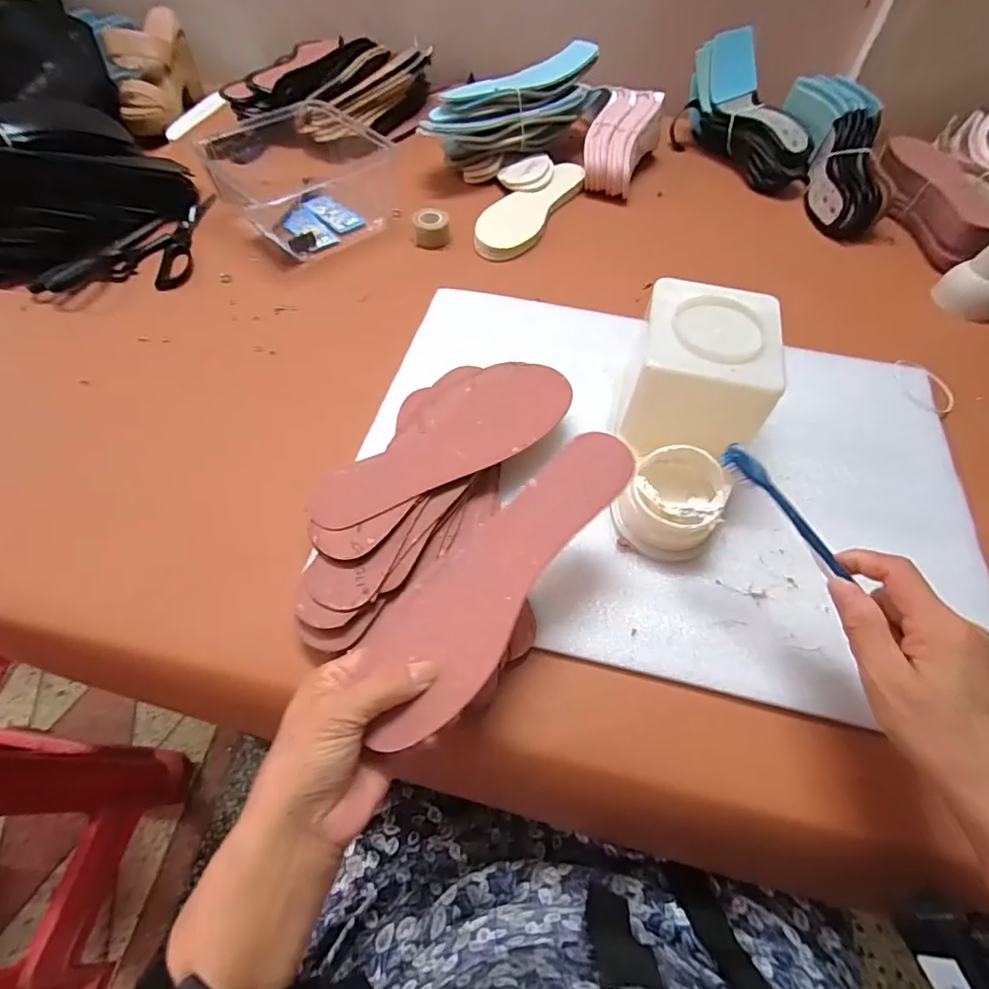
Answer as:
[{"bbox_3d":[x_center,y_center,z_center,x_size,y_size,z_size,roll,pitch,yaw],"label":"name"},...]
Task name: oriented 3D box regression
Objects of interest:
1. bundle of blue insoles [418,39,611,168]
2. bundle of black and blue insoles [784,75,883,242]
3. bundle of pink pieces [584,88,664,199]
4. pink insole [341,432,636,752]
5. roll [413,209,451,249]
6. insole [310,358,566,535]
[{"bbox_3d":[0.033,-0.550,0.730,0.289,0.094,0.074,-22,60,-16],"label":"bundle of blue insoles"},{"bbox_3d":[0.473,-0.459,0.705,0.091,0.073,0.250,0,77,0],"label":"bundle of black and blue insoles"},{"bbox_3d":[0.180,-0.505,0.733,0.084,0.050,0.173,22,76,13],"label":"bundle of pink pieces"},{"bbox_3d":[0.008,0.044,0.313,0.071,0.006,0.224,37,70,27],"label":"pink insole"},{"bbox_3d":[-0.080,-0.341,0.657,0.045,0.027,0.047,-6,56,-6],"label":"roll"},{"bbox_3d":[-0.036,-0.043,0.421,0.235,0.005,0.088,-37,64,-22],"label":"insole"}]

